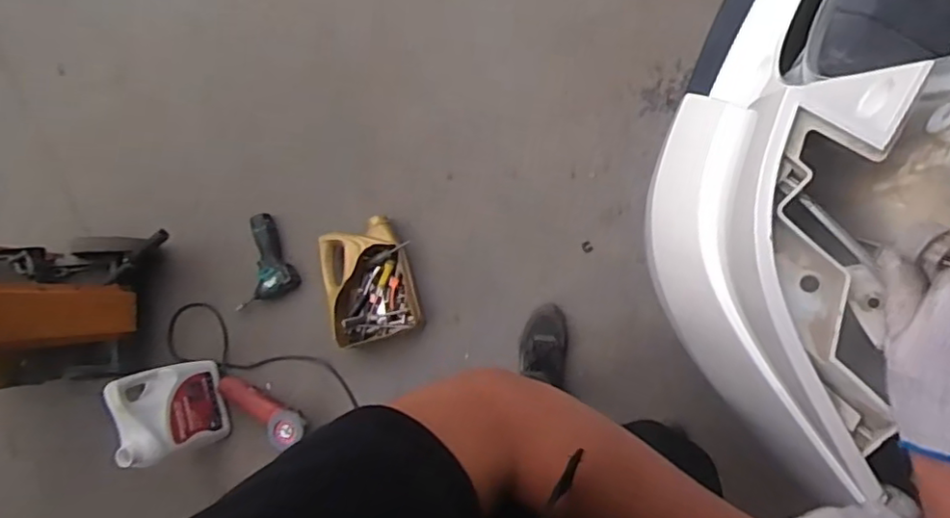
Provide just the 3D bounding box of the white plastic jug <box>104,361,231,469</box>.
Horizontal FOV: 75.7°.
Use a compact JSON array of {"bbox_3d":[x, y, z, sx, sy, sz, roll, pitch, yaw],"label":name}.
[{"bbox_3d":[-0.700,0.353,1.434,0.125,0.262,0.211,-16,84,9],"label":"white plastic jug"}]

